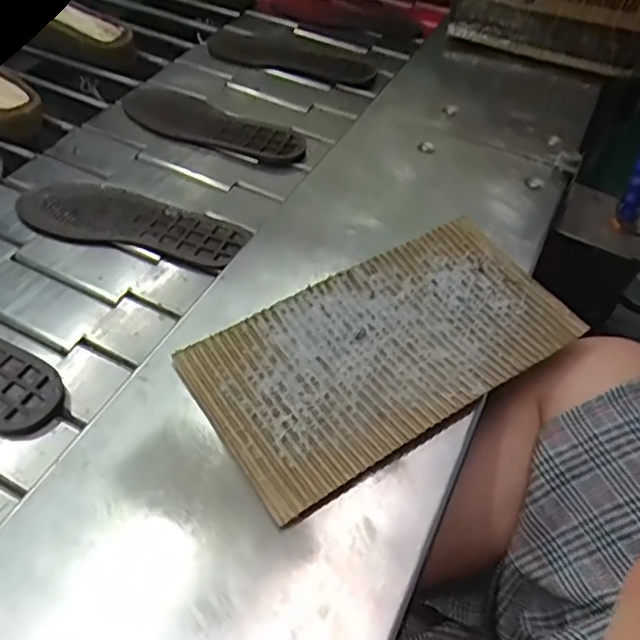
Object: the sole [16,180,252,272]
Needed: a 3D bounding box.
[{"bbox_3d":[-0.194,-0.100,0.616,0.236,0.012,0.079,16,51,10],"label":"sole"}]

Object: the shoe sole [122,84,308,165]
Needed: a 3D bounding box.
[{"bbox_3d":[-0.139,-0.240,0.735,0.255,0.019,0.091,27,54,18],"label":"shoe sole"}]

